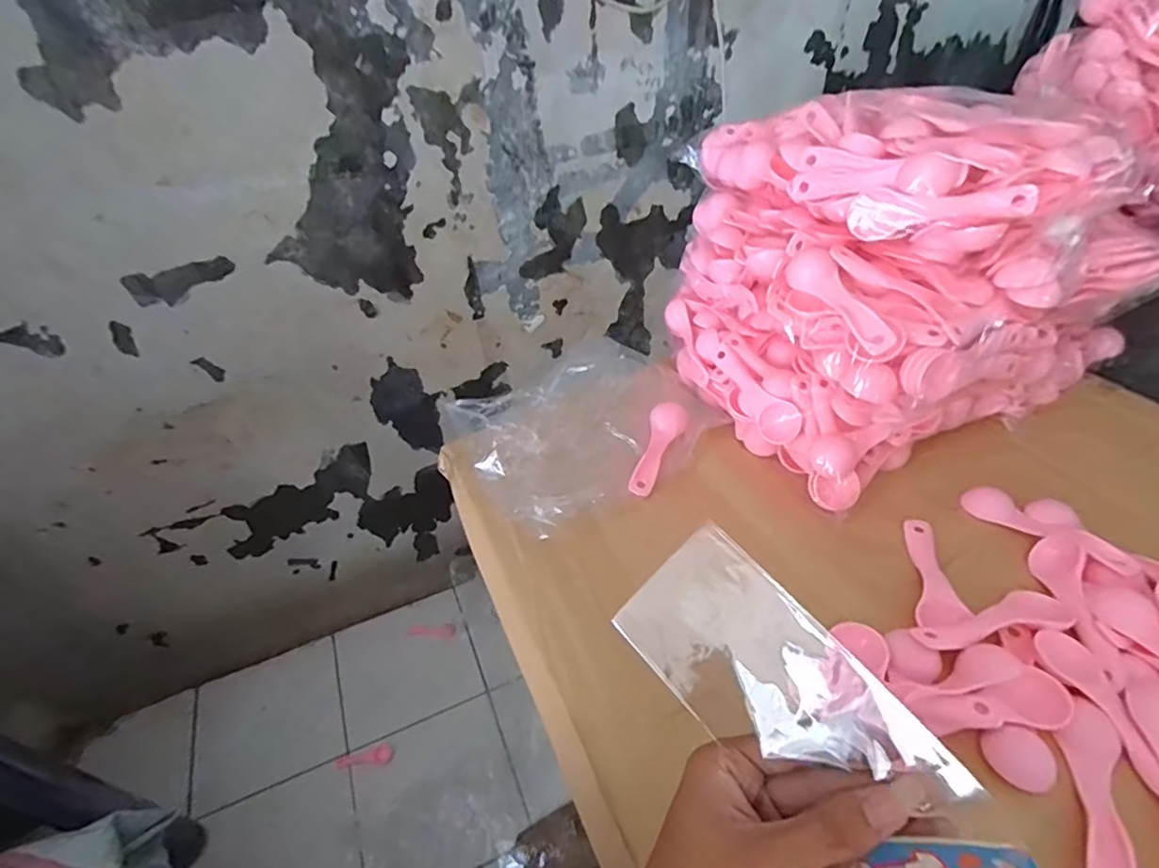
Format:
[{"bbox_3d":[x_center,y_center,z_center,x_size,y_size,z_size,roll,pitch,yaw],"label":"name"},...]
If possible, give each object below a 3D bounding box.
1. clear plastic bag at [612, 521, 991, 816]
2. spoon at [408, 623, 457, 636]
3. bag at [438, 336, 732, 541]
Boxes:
[{"bbox_3d":[0.085,0.112,0.261,0.068,0.004,0.141,-47,63,3],"label":"clear plastic bag"},{"bbox_3d":[-0.339,0.453,1.354,0.115,0.019,0.029,1,41,5],"label":"spoon"},{"bbox_3d":[-0.010,-0.017,0.555,0.218,0.039,0.215,-29,47,-27],"label":"bag"}]

